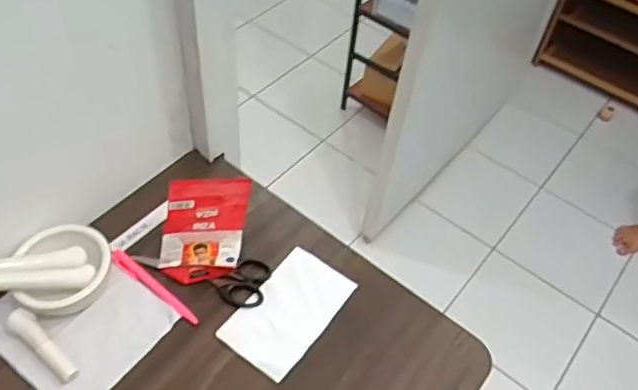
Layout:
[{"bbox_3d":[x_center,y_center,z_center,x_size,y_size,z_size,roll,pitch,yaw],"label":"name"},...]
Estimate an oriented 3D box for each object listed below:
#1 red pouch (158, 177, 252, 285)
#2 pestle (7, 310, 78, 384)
[{"bbox_3d":[-0.120,0.040,0.623,0.085,0.117,0.029,1,25,-25],"label":"red pouch"},{"bbox_3d":[-0.272,0.149,0.576,0.089,0.022,0.022,36,56,22],"label":"pestle"}]

